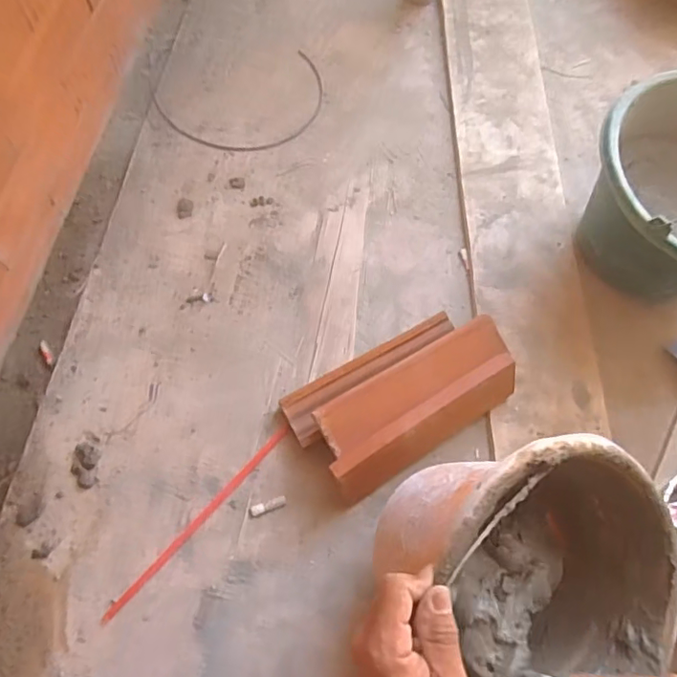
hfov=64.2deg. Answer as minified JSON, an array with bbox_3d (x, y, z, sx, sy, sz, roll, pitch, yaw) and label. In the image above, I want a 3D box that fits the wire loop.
[{"bbox_3d":[-0.129,-0.343,0.797,0.245,0.007,0.157,-26,72,-12],"label":"wire loop"}]

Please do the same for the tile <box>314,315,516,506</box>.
[{"bbox_3d":[0.089,0.076,0.606,0.234,0.075,0.097,-29,73,-13],"label":"tile"}]

